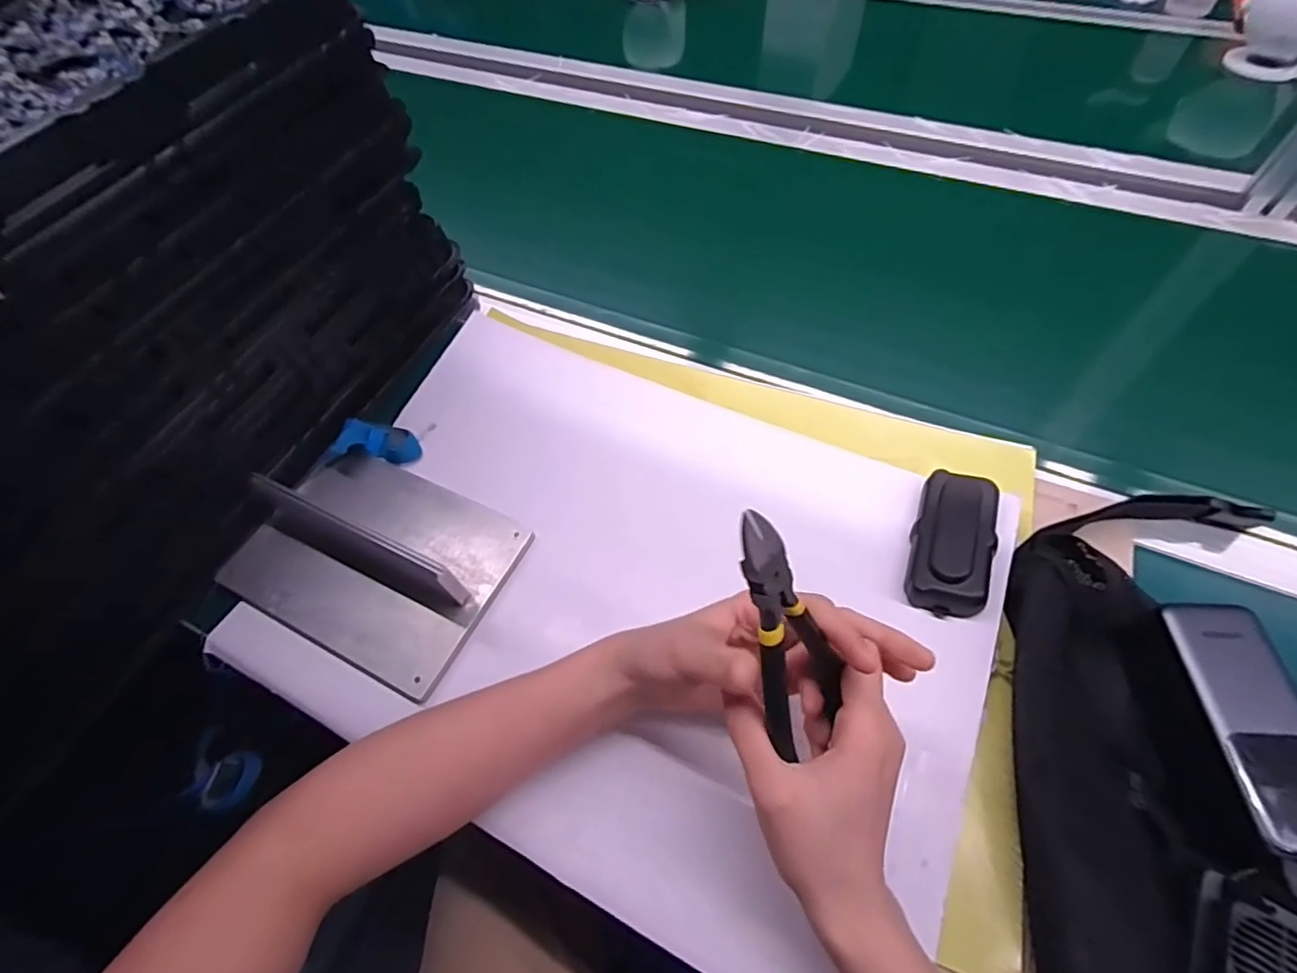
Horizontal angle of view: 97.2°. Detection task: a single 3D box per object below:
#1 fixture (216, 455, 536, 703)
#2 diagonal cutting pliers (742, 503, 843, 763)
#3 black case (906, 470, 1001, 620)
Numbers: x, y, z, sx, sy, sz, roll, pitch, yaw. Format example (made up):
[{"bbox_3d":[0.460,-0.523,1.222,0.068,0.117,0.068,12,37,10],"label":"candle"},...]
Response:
[{"bbox_3d":[-0.208,0.042,0.420,0.202,0.063,0.145,23,62,14],"label":"fixture"},{"bbox_3d":[0.062,0.073,0.257,0.045,0.148,0.018,-37,34,-19],"label":"diagonal cutting pliers"},{"bbox_3d":[0.217,0.038,0.406,0.050,0.028,0.103,20,62,12],"label":"black case"}]

